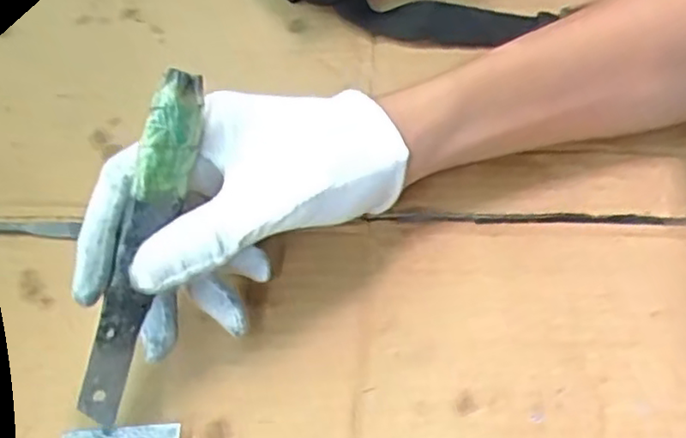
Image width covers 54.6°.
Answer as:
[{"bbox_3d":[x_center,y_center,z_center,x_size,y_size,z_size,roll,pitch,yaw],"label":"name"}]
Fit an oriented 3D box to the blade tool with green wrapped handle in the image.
[{"bbox_3d":[-0.079,0.011,0.259,0.016,0.019,0.137,18,93,16],"label":"blade tool with green wrapped handle"}]

